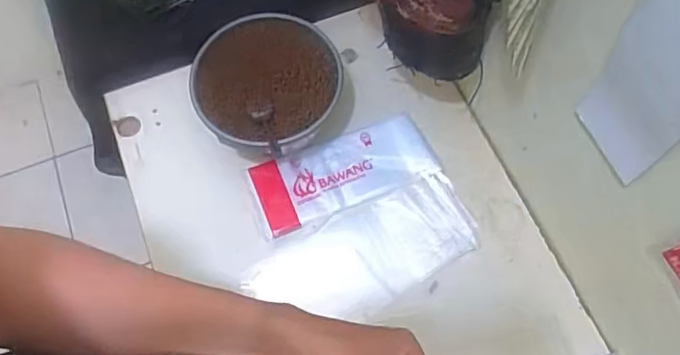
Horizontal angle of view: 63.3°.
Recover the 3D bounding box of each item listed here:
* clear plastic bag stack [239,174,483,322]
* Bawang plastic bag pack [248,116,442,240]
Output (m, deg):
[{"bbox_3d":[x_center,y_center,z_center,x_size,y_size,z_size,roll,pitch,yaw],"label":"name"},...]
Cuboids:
[{"bbox_3d":[0.033,0.103,0.724,0.295,0.011,0.128,-29,70,-11],"label":"clear plastic bag stack"},{"bbox_3d":[0.005,-0.006,0.767,0.254,0.012,0.105,-20,68,-8],"label":"Bawang plastic bag pack"}]

